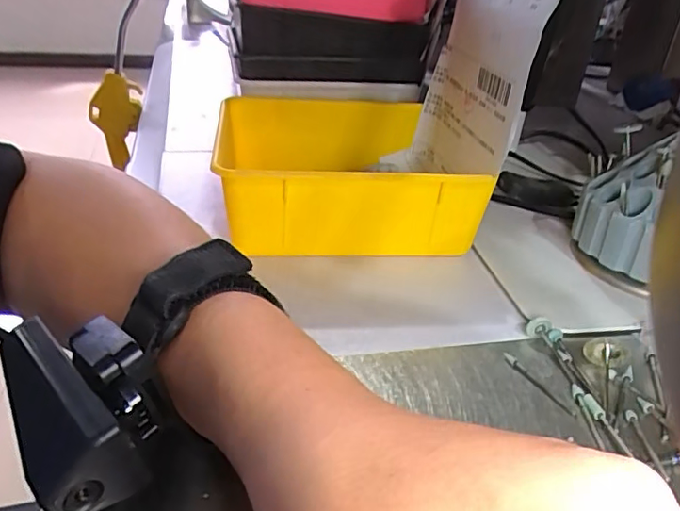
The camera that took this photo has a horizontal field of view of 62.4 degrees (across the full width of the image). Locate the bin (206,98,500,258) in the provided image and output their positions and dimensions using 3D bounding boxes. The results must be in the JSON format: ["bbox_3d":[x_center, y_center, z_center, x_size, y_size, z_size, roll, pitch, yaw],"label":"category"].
[{"bbox_3d":[-0.001,-0.068,0.418,0.159,0.064,0.193,-1,32,-8],"label":"bin"}]

